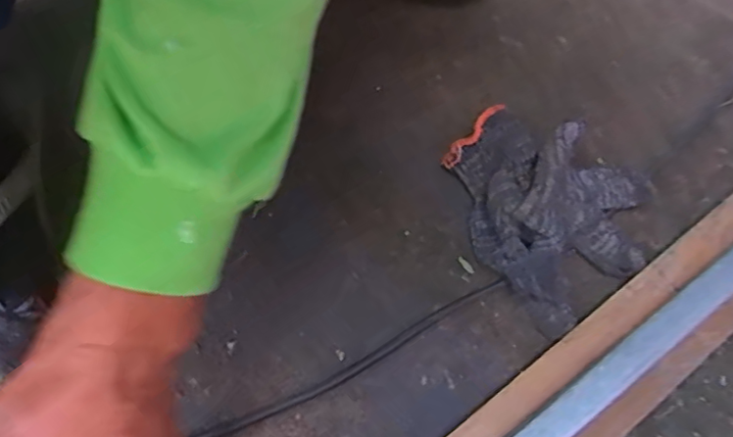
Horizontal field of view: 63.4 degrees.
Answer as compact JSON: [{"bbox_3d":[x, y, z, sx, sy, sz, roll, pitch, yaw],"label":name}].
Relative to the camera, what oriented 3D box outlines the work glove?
[{"bbox_3d":[0.120,-0.015,0.394,0.119,0.042,0.137,-35,70,-16],"label":"work glove"}]

